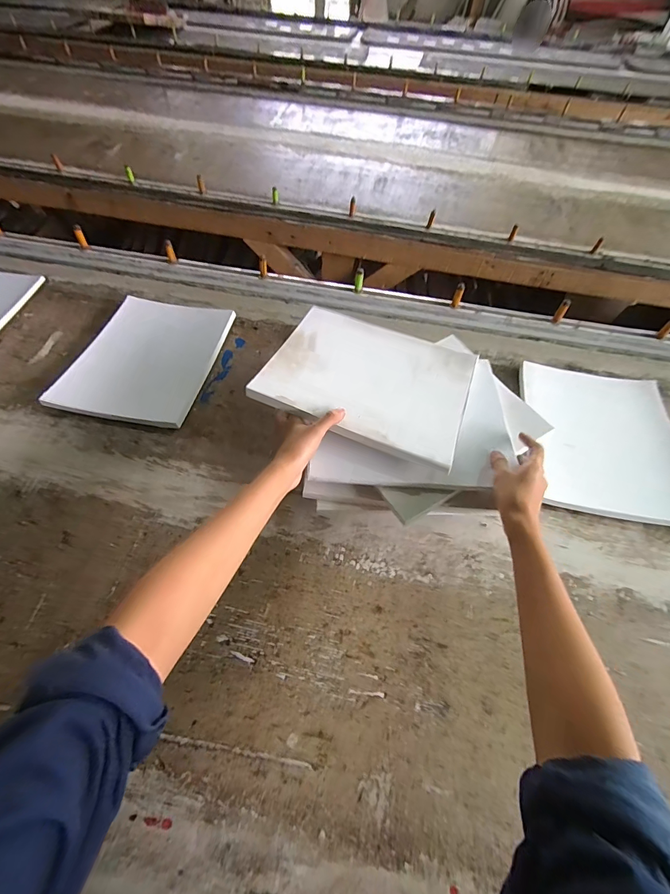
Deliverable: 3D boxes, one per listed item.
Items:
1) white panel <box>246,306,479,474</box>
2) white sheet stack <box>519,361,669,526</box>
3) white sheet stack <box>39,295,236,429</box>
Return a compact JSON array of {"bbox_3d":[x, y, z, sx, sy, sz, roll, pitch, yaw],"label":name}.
[{"bbox_3d":[0.051,-0.099,0.534,0.268,0.013,0.229,21,54,7],"label":"white panel"},{"bbox_3d":[0.419,-0.014,0.592,0.212,0.032,0.269,6,57,2],"label":"white sheet stack"},{"bbox_3d":[-0.313,-0.152,0.645,0.210,0.032,0.266,11,57,4],"label":"white sheet stack"}]

